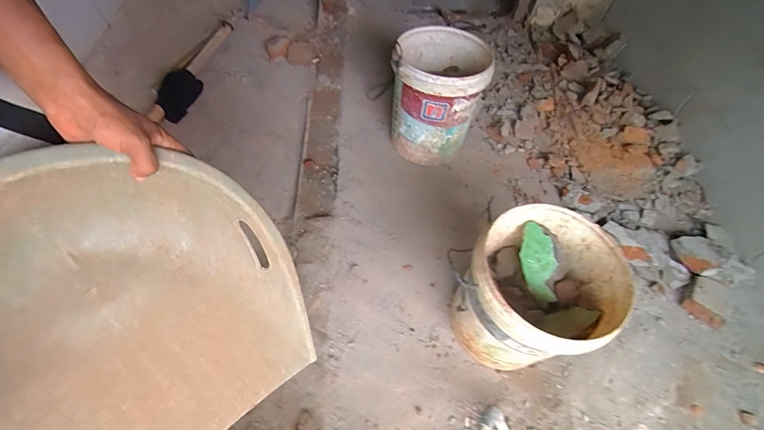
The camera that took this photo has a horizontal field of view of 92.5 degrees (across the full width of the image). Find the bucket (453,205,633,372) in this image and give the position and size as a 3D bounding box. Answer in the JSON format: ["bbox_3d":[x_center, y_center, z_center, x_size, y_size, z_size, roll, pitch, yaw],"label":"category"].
[{"bbox_3d":[0.340,0.197,0.879,0.302,0.352,0.288,5,54,-6],"label":"bucket"}]

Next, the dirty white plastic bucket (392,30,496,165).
[{"bbox_3d":[0.174,-0.382,1.233,0.274,0.371,0.283,5,54,-6],"label":"dirty white plastic bucket"}]

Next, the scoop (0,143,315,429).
[{"bbox_3d":[-0.302,0.135,0.420,0.407,0.168,0.393,-40,103,-30],"label":"scoop"}]

